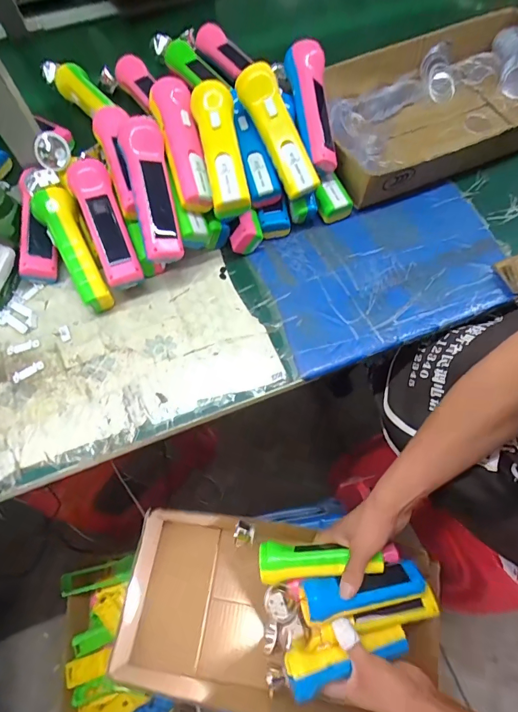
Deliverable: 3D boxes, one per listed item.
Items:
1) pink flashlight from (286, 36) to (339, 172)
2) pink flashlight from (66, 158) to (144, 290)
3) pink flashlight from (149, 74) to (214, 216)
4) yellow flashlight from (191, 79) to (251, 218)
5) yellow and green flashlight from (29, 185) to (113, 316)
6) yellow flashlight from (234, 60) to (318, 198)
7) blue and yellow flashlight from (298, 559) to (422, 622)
[{"bbox_3d":[0.073,-0.320,0.512,0.052,0.049,0.160,-10,86,-3],"label":"pink flashlight"},{"bbox_3d":[-0.189,-0.164,0.482,0.044,0.030,0.165,-22,85,-9],"label":"pink flashlight"},{"bbox_3d":[-0.092,-0.254,0.477,0.047,0.043,0.164,-13,84,-15],"label":"pink flashlight"},{"bbox_3d":[-0.042,-0.242,0.464,0.049,0.048,0.160,-11,79,-4],"label":"yellow flashlight"},{"bbox_3d":[-0.230,-0.138,0.484,0.051,0.038,0.172,-26,83,-10],"label":"yellow and green flashlight"},{"bbox_3d":[0.024,-0.276,0.481,0.046,0.035,0.165,-24,88,-10],"label":"yellow flashlight"},{"bbox_3d":[0.131,0.296,0.495,0.153,0.031,0.047,-6,65,-8],"label":"blue and yellow flashlight"}]

